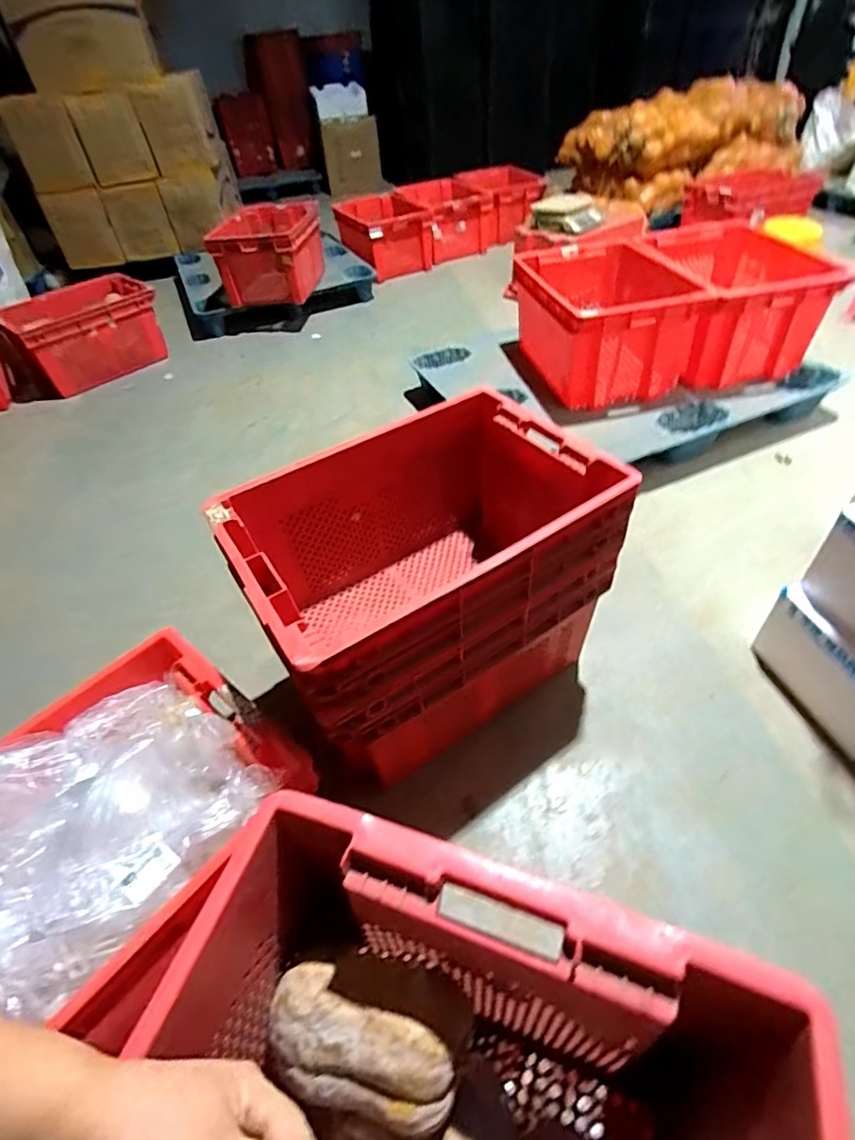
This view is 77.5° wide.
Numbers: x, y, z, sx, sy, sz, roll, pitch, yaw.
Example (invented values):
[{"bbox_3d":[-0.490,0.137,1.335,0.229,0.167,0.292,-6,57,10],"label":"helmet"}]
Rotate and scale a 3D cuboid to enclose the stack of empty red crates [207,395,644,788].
[{"bbox_3d":[0.013,0.016,1.026,0.621,0.430,0.412,-27,48,-20],"label":"stack of empty red crates"}]

